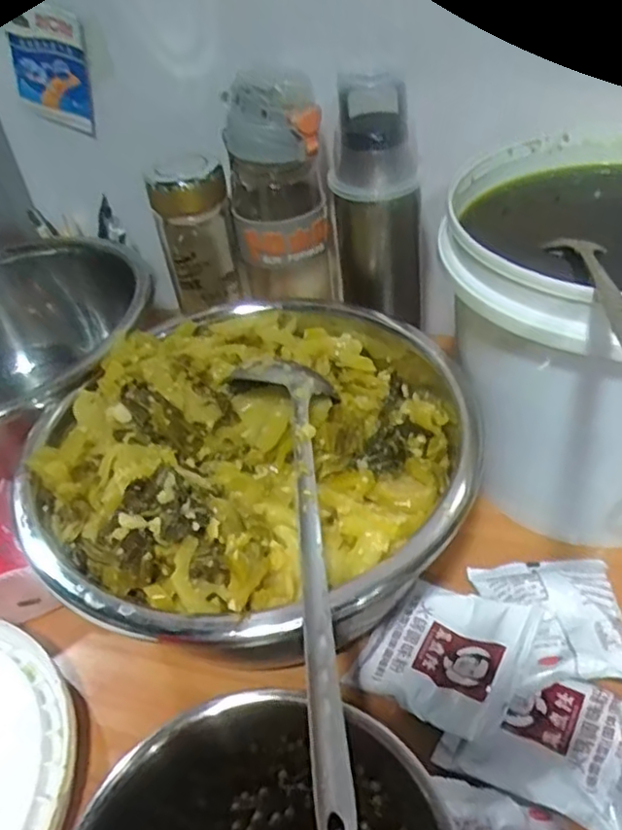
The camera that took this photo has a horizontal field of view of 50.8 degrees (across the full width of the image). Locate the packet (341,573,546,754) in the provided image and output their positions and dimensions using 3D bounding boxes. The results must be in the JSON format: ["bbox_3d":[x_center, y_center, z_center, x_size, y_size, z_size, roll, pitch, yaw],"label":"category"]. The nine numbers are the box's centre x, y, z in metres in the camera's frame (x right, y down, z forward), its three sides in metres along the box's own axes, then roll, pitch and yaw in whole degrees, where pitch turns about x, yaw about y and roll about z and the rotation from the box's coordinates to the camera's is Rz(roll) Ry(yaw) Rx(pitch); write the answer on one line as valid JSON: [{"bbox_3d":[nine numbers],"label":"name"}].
[{"bbox_3d":[0.076,0.132,0.369,0.082,0.016,0.081,21,49,29],"label":"packet"}]

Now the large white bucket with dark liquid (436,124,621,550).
[{"bbox_3d":[0.193,-0.052,0.420,0.204,0.178,0.234,0,42,8],"label":"large white bucket with dark liquid"}]

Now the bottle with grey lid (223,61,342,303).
[{"bbox_3d":[-0.028,-0.163,0.532,0.074,0.200,0.081,-30,46,-23],"label":"bottle with grey lid"}]

